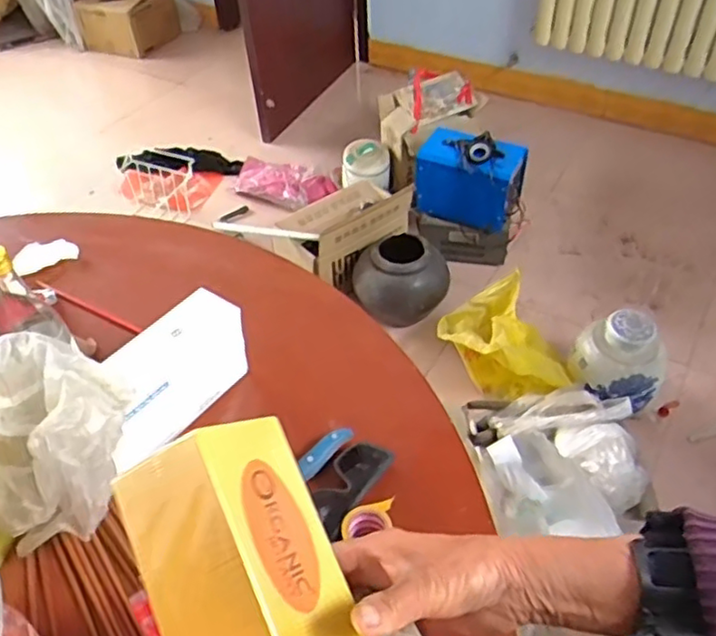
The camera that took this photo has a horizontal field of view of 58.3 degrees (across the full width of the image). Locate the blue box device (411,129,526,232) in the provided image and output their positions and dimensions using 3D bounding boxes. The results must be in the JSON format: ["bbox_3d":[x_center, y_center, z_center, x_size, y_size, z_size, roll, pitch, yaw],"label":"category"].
[{"bbox_3d":[0.330,-0.423,1.918,0.284,0.251,0.176,19,50,20],"label":"blue box device"}]

